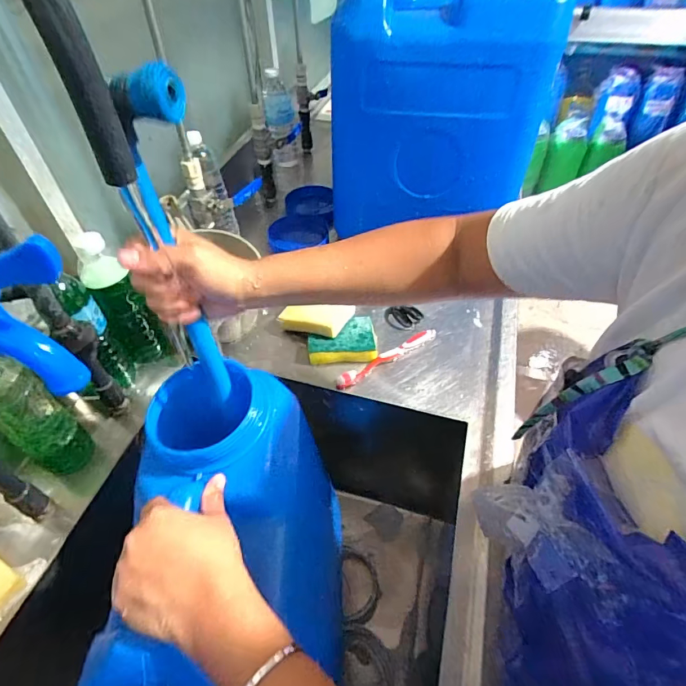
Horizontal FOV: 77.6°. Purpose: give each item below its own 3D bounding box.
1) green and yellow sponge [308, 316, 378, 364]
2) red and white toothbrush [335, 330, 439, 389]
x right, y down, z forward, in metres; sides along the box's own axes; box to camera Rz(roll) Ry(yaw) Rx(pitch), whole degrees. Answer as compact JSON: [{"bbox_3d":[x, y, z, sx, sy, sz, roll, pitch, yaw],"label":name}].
[{"bbox_3d":[-0.001,-0.003,0.658,0.102,0.030,0.065,-4,48,-1],"label":"green and yellow sponge"},{"bbox_3d":[0.069,0.019,0.650,0.186,0.018,0.024,-30,54,-23],"label":"red and white toothbrush"}]

